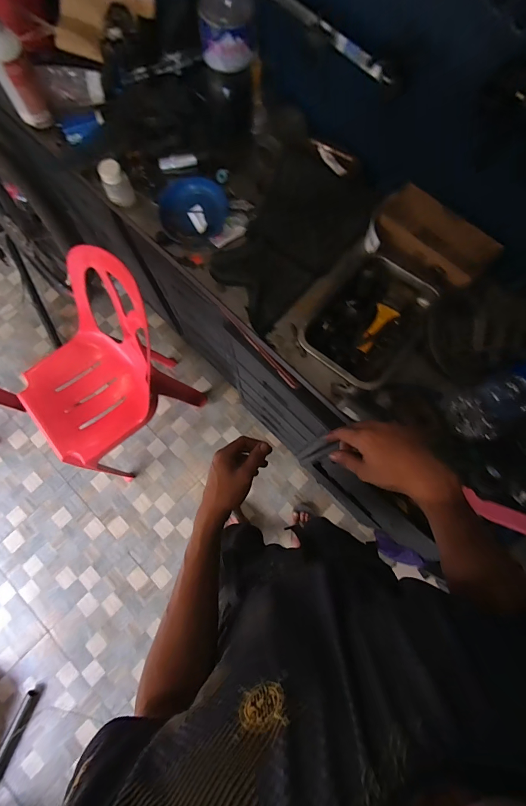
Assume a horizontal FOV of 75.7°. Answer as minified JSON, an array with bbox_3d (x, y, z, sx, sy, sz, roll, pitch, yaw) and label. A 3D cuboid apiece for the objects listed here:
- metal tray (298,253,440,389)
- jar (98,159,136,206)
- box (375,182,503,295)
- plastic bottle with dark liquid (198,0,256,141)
[{"bbox_3d":[0.202,-0.158,0.649,0.190,0.039,0.257,43,80,9],"label":"metal tray"},{"bbox_3d":[-0.295,-0.441,0.686,0.055,0.077,0.045,-24,78,-6],"label":"jar"},{"bbox_3d":[0.311,-0.300,0.635,0.098,0.082,0.220,-44,81,-10],"label":"box"},{"bbox_3d":[-0.060,-0.593,0.593,0.093,0.232,0.091,-4,77,-2],"label":"plastic bottle with dark liquid"}]

